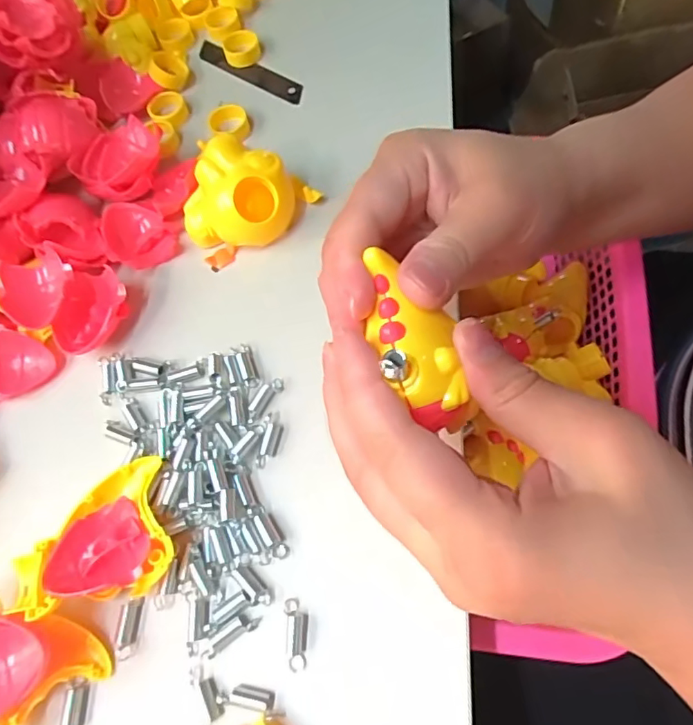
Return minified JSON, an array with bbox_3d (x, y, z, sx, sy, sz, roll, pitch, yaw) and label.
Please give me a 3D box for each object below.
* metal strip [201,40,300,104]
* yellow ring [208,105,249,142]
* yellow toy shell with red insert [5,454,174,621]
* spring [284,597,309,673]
[{"bbox_3d":[-0.070,-0.209,0.384,0.098,0.005,0.017,34,79,20],"label":"metal strip"},{"bbox_3d":[-0.078,-0.159,0.355,0.025,0.009,0.027,-3,66,6],"label":"yellow ring"},{"bbox_3d":[-0.113,0.079,0.239,0.065,0.017,0.058,-22,65,-3],"label":"yellow toy shell with red insert"},{"bbox_3d":[-0.021,0.116,0.229,0.010,0.009,0.028,-9,65,3],"label":"spring"}]

